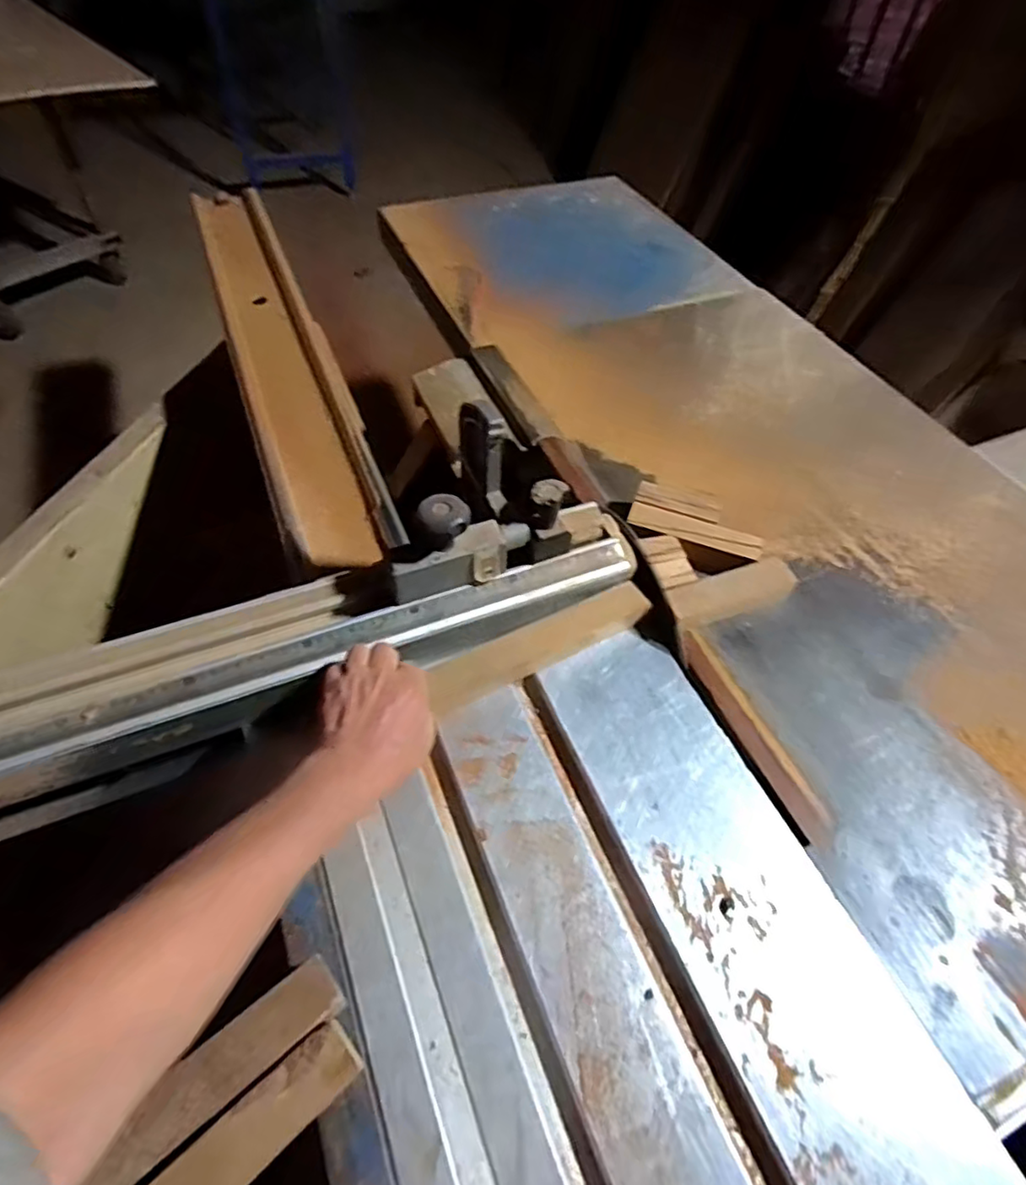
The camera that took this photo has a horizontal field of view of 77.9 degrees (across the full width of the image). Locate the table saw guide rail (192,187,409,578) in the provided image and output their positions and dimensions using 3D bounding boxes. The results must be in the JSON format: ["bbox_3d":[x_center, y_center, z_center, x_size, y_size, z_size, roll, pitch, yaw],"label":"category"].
[{"bbox_3d":[-0.434,-0.467,1.148,0.168,0.049,1.099,-17,54,-16],"label":"table saw guide rail"}]

